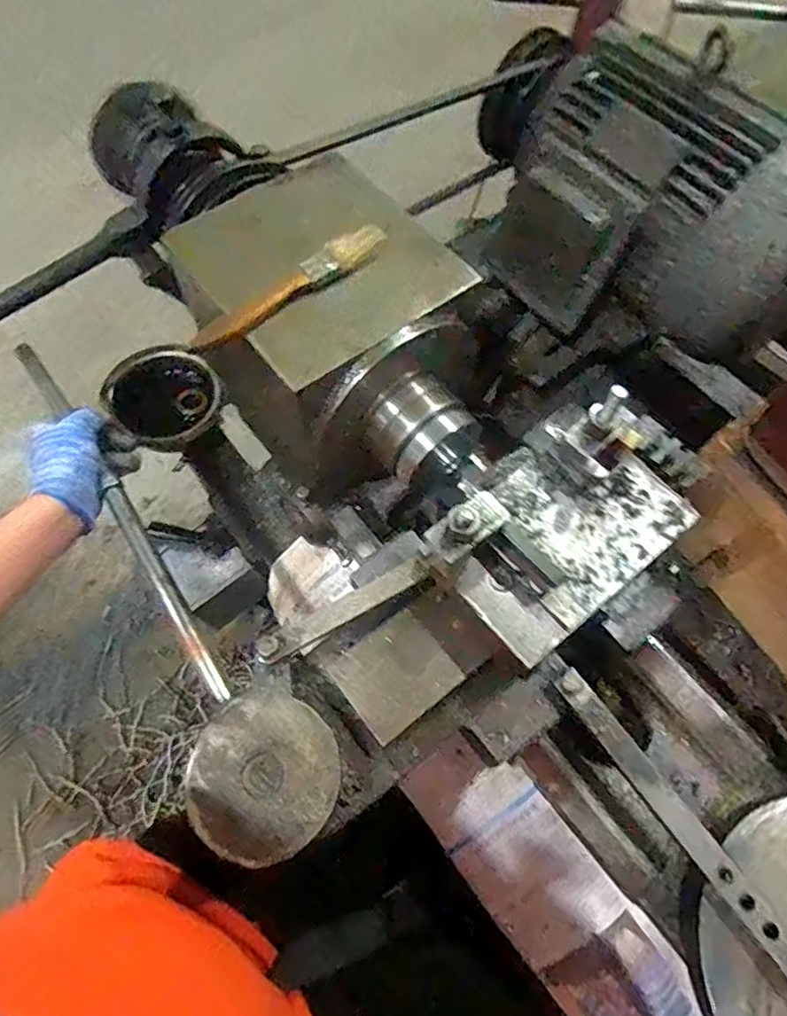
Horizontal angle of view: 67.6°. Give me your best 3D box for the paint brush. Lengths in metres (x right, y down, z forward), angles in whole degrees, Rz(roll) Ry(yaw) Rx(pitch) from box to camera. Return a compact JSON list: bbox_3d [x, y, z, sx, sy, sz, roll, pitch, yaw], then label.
[{"bbox_3d":[-0.066,-0.146,0.386,0.148,0.017,0.020,-38,72,-18],"label":"paint brush"}]

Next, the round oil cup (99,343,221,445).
[{"bbox_3d":[-0.250,-0.123,0.643,0.111,0.052,0.110,-40,72,-18],"label":"round oil cup"}]

